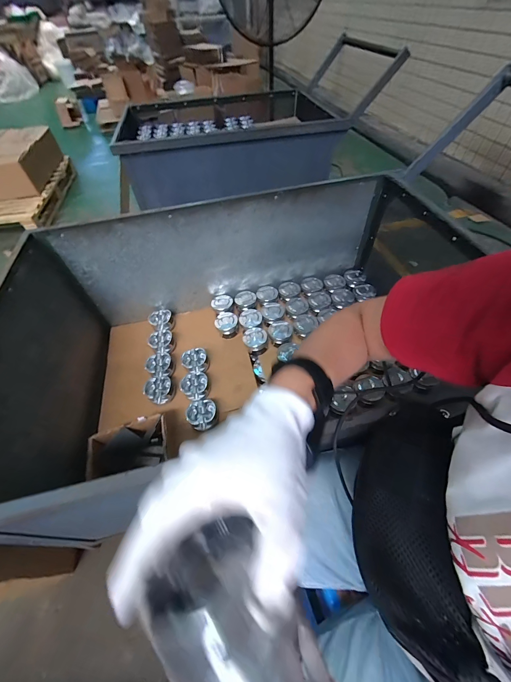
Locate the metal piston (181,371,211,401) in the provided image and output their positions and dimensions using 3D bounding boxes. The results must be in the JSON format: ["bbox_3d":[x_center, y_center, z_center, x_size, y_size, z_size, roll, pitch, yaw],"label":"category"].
[{"bbox_3d":[-0.186,0.143,0.858,0.089,0.037,0.087,-1,53,1],"label":"metal piston"}]

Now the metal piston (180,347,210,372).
[{"bbox_3d":[-0.200,0.068,0.908,0.090,0.036,0.084,-1,53,1],"label":"metal piston"}]

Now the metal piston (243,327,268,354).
[{"bbox_3d":[-0.001,-0.002,0.931,0.080,0.060,0.086,-10,53,-6],"label":"metal piston"}]

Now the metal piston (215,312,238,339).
[{"bbox_3d":[-0.103,-0.059,0.980,0.082,0.060,0.091,-2,53,0],"label":"metal piston"}]

